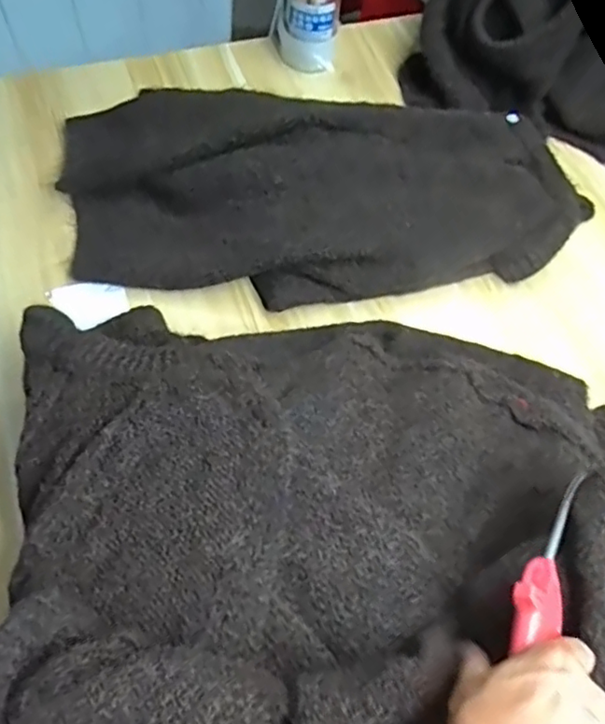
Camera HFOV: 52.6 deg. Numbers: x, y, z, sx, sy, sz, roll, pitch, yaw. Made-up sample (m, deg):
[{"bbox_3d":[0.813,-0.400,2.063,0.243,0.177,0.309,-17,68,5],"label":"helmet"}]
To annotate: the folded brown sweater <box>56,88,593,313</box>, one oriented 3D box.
[{"bbox_3d":[0.029,-0.215,0.736,0.646,0.082,0.296,0,61,-4],"label":"folded brown sweater"}]

